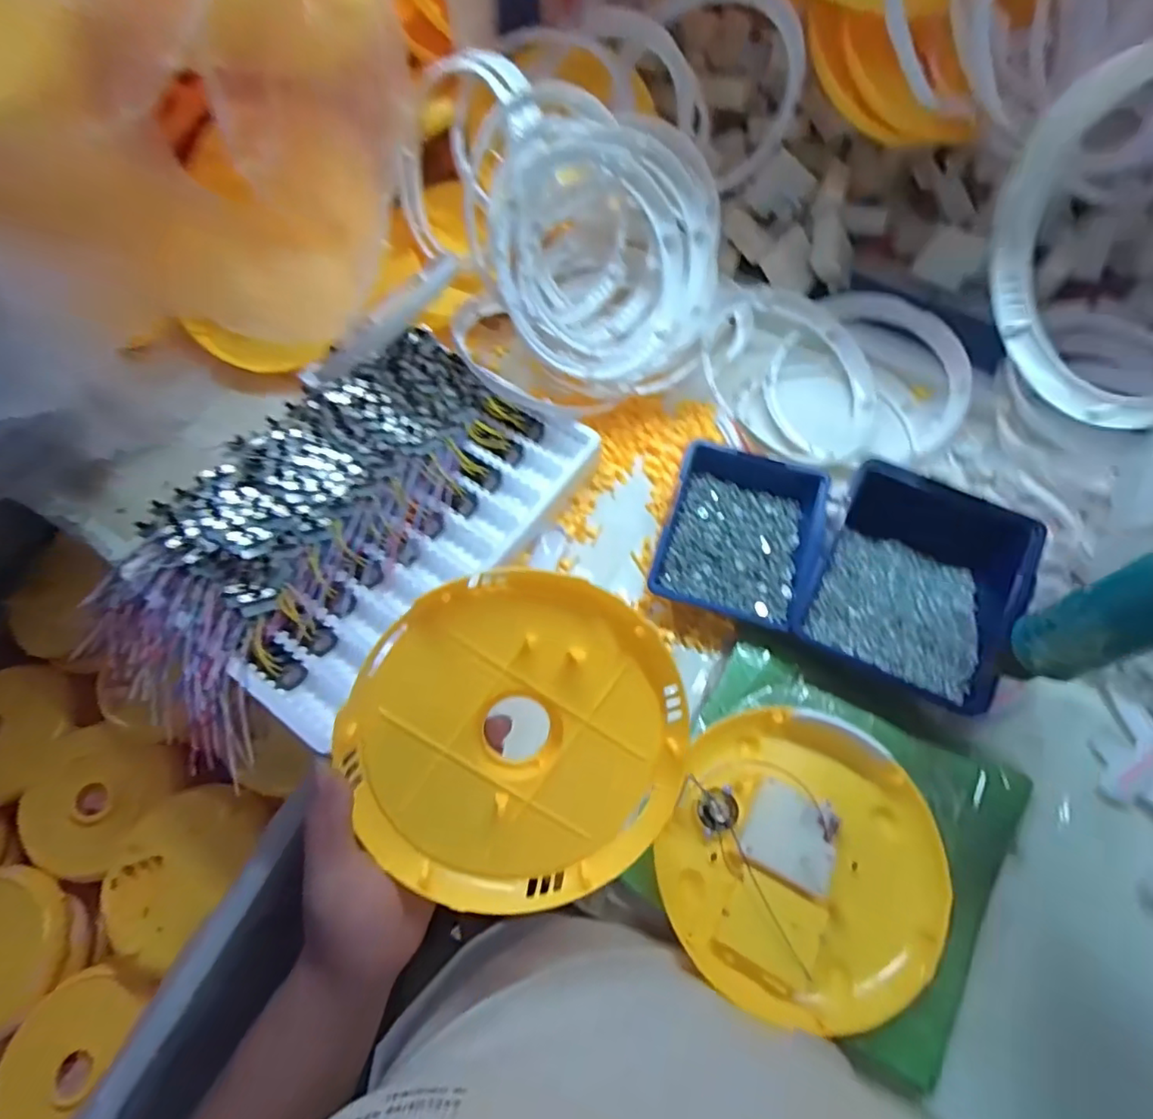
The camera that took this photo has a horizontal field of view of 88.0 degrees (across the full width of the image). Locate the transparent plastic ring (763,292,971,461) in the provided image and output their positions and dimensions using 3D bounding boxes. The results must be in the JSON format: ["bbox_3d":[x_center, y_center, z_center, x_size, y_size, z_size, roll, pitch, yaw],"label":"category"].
[{"bbox_3d":[0.276,-0.179,0.579,0.179,0.019,0.173,1,78,12],"label":"transparent plastic ring"}]

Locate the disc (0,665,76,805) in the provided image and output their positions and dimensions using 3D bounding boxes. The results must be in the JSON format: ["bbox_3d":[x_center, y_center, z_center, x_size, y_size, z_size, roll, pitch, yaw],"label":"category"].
[{"bbox_3d":[-0.752,0.226,0.777,0.182,0.034,0.179,-1,71,4],"label":"disc"}]

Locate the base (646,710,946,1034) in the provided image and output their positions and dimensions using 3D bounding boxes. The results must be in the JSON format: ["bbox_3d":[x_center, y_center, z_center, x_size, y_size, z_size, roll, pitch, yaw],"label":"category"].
[{"bbox_3d":[0.148,0.199,0.399,0.171,0.041,0.178,1,67,-2],"label":"base"}]

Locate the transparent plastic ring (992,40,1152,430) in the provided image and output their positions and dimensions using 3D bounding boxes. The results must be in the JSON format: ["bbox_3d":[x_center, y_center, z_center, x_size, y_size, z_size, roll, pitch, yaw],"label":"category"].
[{"bbox_3d":[0.303,-0.181,0.328,0.031,0.188,0.177,-13,66,7],"label":"transparent plastic ring"}]

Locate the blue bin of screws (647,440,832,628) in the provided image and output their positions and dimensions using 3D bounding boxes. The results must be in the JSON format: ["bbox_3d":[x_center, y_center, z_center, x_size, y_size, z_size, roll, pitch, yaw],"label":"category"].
[{"bbox_3d":[0.135,-0.018,0.498,0.123,0.057,0.142,15,68,8],"label":"blue bin of screws"}]

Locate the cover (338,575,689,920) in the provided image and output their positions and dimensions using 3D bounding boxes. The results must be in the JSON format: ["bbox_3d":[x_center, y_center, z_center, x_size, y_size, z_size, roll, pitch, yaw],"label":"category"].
[{"bbox_3d":[-0.030,0.100,0.326,0.177,0.014,0.181,-1,95,-9],"label":"cover"}]

